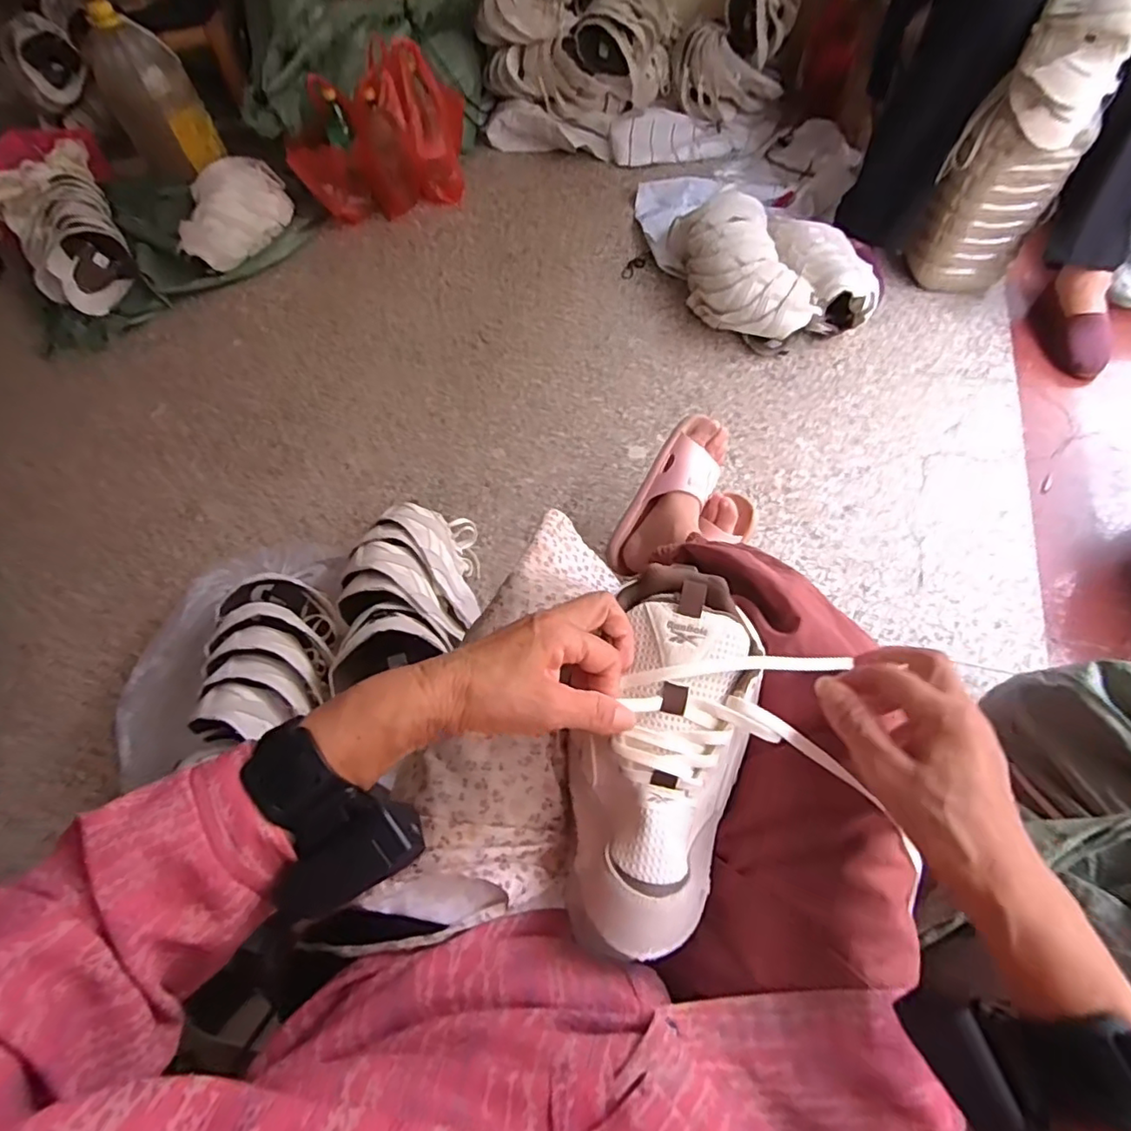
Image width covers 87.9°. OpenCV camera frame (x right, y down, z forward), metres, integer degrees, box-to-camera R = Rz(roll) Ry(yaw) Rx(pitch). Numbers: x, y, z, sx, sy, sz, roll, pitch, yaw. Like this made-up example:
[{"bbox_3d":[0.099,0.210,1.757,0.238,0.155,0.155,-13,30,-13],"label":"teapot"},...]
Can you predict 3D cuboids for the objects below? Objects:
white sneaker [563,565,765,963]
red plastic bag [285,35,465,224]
[{"bbox_3d":[0.063,0.118,0.395,0.107,0.082,0.234,15,76,11],"label":"white sneaker"},{"bbox_3d":[-0.450,-1.032,1.421,0.418,0.272,0.213,-13,61,-1],"label":"red plastic bag"}]

